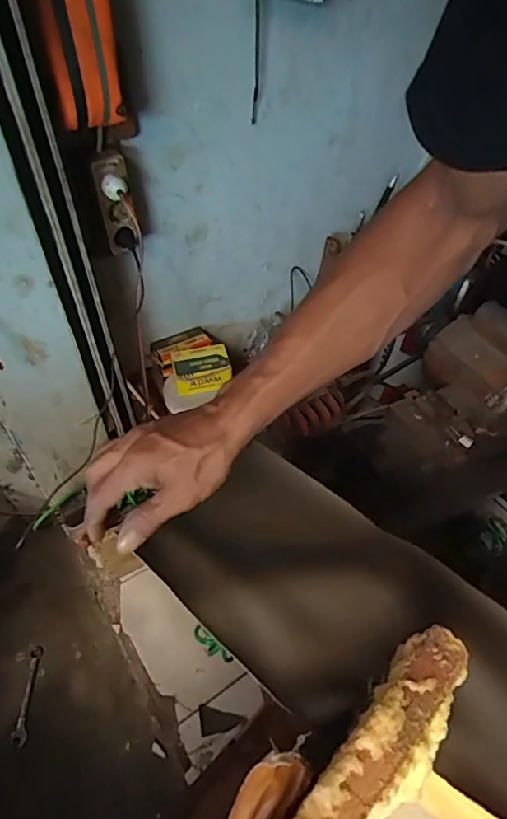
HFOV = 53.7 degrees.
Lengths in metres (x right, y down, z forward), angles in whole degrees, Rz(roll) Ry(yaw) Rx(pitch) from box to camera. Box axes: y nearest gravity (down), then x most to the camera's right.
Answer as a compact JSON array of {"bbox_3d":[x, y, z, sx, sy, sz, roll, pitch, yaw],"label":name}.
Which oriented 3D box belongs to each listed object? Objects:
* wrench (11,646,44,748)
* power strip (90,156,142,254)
[{"bbox_3d":[-0.421,0.532,0.939,0.026,0.009,0.163,7,46,-12],"label":"wrench"},{"bbox_3d":[-0.212,-0.316,0.782,0.055,0.145,0.056,-12,50,-11],"label":"power strip"}]

